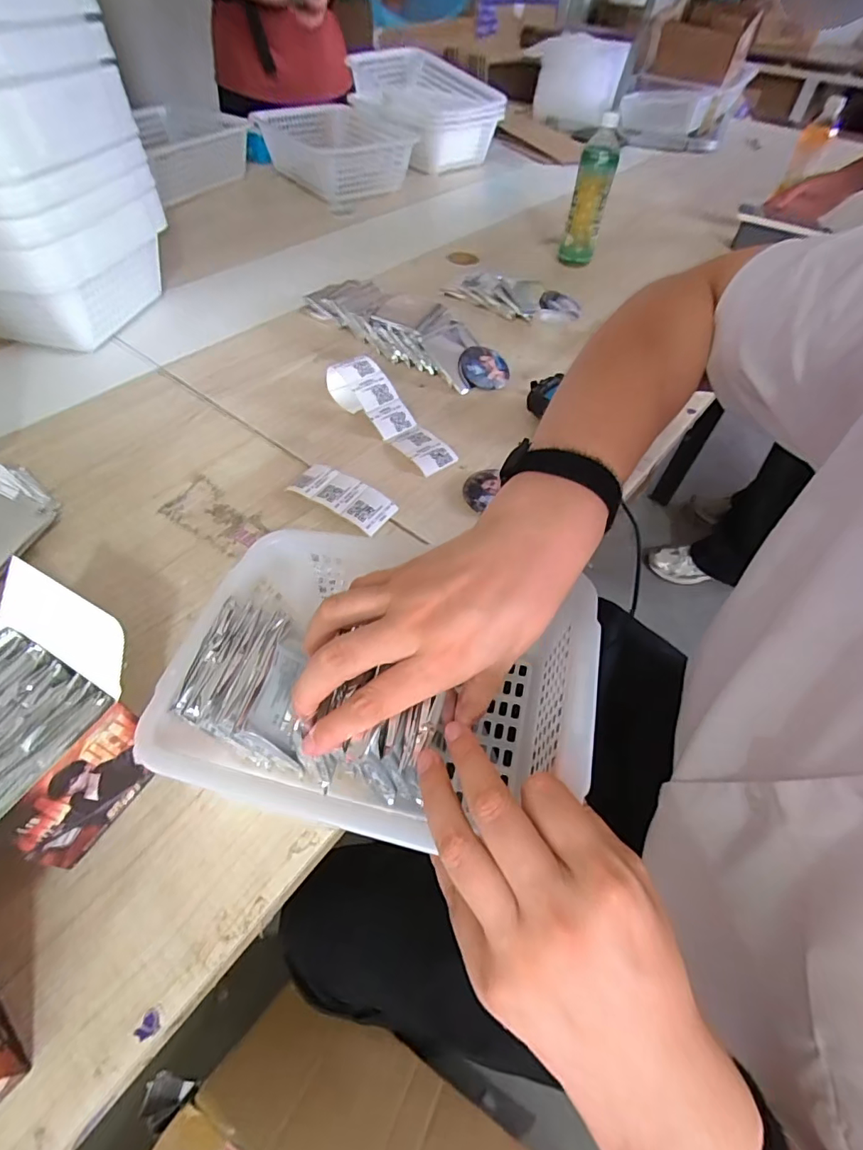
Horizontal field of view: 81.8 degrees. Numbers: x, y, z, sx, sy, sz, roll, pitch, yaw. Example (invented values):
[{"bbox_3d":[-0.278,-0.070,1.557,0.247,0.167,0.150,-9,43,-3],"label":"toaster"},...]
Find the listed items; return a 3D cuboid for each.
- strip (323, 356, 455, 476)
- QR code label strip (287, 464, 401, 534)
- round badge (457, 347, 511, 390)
[{"bbox_3d":[-0.049,-0.199,0.605,0.054,0.047,0.197,-32,61,-25],"label":"strip"},{"bbox_3d":[-0.097,-0.088,0.538,0.120,0.013,0.050,29,57,18],"label":"QR code label strip"},{"bbox_3d":[0.074,-0.289,0.693,0.069,0.016,0.070,5,75,-18],"label":"round badge"}]

